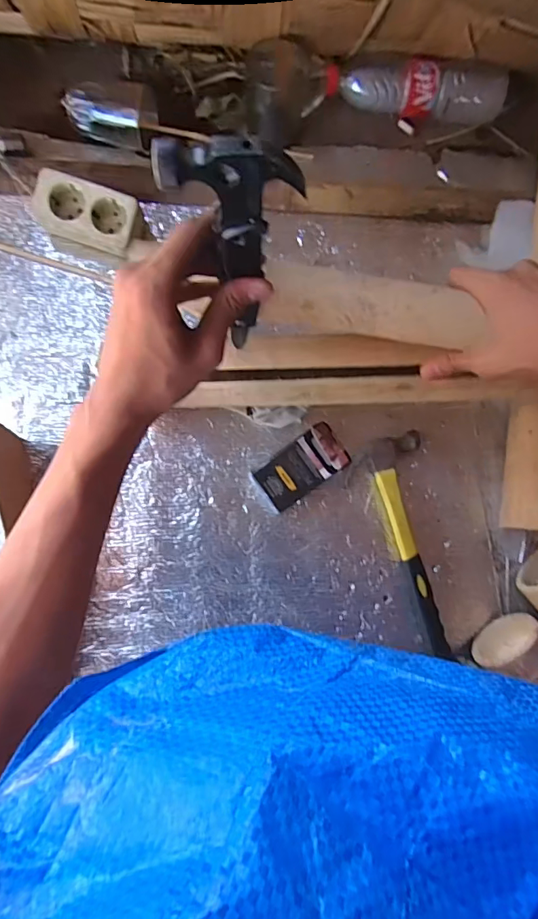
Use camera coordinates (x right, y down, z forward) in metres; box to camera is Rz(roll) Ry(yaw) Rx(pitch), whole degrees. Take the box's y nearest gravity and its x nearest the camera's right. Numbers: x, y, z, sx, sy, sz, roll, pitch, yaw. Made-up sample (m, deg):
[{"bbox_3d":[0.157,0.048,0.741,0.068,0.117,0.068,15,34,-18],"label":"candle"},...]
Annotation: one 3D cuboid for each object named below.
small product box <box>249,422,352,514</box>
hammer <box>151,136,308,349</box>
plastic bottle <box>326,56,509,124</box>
[{"bbox_3d":[0.035,0.009,0.513,0.104,0.019,0.054,-34,84,-8],"label":"small product box"},{"bbox_3d":[-0.020,-0.123,0.319,0.069,0.217,0.022,-4,78,-1],"label":"hammer"},{"bbox_3d":[0.187,-0.469,0.598,0.230,0.054,0.064,-4,81,-4],"label":"plastic bottle"}]

